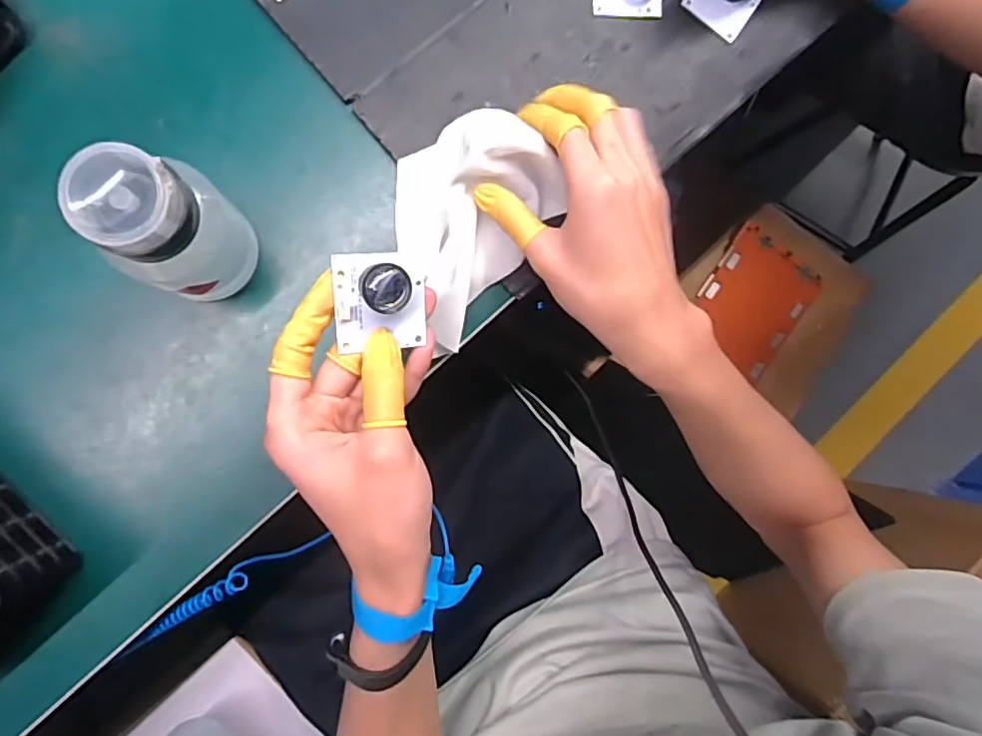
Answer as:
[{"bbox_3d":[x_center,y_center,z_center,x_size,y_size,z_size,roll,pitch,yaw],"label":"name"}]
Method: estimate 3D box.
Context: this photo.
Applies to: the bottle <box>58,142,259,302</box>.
[{"bbox_3d":[-0.158,-0.068,0.301,0.060,0.119,0.055,0,89,-8],"label":"bottle"}]

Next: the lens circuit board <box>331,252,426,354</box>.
[{"bbox_3d":[-0.050,-0.031,0.277,0.042,0.018,0.045,-3,104,-26],"label":"lens circuit board"}]

